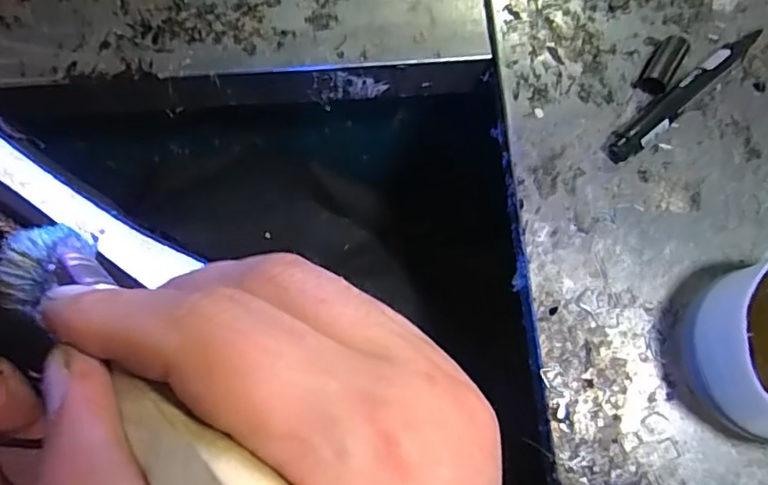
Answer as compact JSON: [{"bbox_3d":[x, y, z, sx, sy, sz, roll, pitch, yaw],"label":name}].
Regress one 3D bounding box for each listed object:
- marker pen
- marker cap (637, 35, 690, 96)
[{"bbox_3d":[0.185,-0.093,0.342,0.128,0.017,0.018,-40,77,-10],"label":"marker pen"},{"bbox_3d":[0.173,-0.109,0.350,0.017,0.016,0.038,32,76,10],"label":"marker cap"}]

